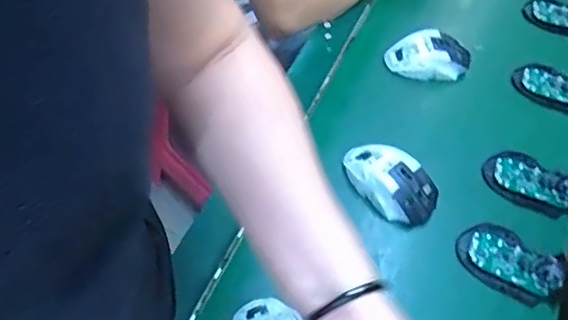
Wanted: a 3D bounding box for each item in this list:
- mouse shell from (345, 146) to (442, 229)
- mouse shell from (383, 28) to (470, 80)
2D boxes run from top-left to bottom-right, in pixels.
[{"bbox_3d":[0.118,0.025,0.636,0.116,0.038,0.068,33,57,17],"label":"mouse shell"},{"bbox_3d":[0.200,-0.146,0.764,0.115,0.041,0.060,7,54,0],"label":"mouse shell"}]

